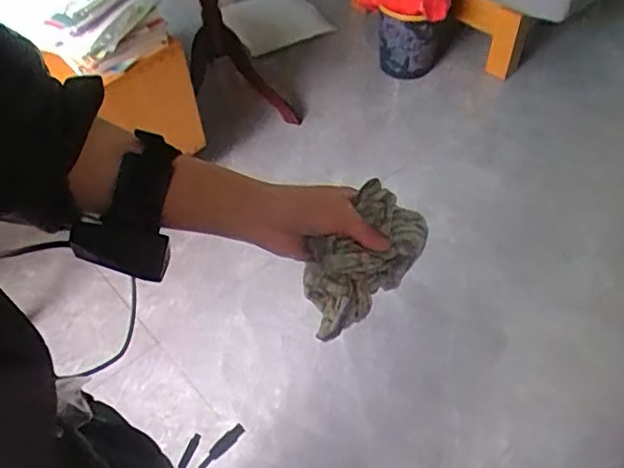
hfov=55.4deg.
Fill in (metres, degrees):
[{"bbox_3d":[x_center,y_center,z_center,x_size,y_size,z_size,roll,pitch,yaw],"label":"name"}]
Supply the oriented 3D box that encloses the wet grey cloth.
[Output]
[{"bbox_3d":[0.040,0.019,0.490,0.110,0.080,0.057,-35,58,-23],"label":"wet grey cloth"}]

